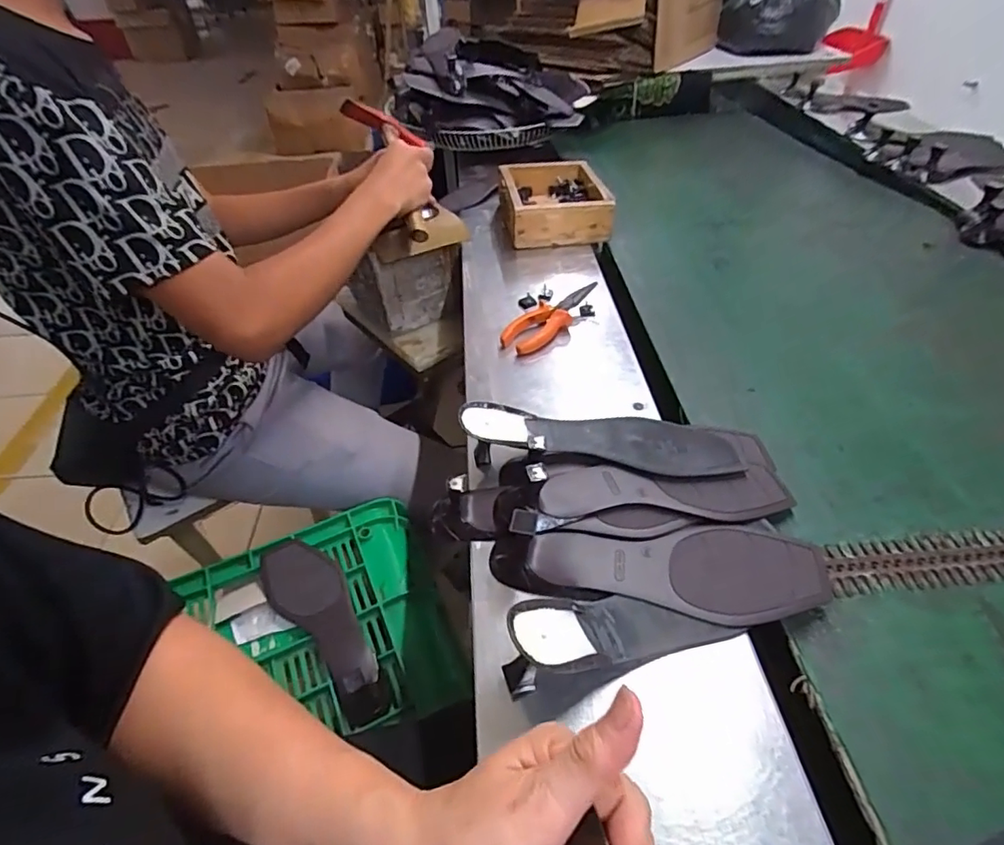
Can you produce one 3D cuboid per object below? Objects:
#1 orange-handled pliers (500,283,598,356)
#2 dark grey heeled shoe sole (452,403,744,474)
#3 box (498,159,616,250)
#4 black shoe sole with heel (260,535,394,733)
[{"bbox_3d":[0.062,-0.133,0.674,0.050,0.027,0.148,32,52,28],"label":"orange-handled pliers"},{"bbox_3d":[0.099,0.012,0.504,0.267,0.048,0.076,-2,44,3],"label":"dark grey heeled shoe sole"},{"bbox_3d":[0.081,-0.354,0.878,0.158,0.065,0.188,-6,45,-4],"label":"box"},{"bbox_3d":[-0.212,0.229,0.635,0.076,0.058,0.255,-29,50,-24],"label":"black shoe sole with heel"}]

